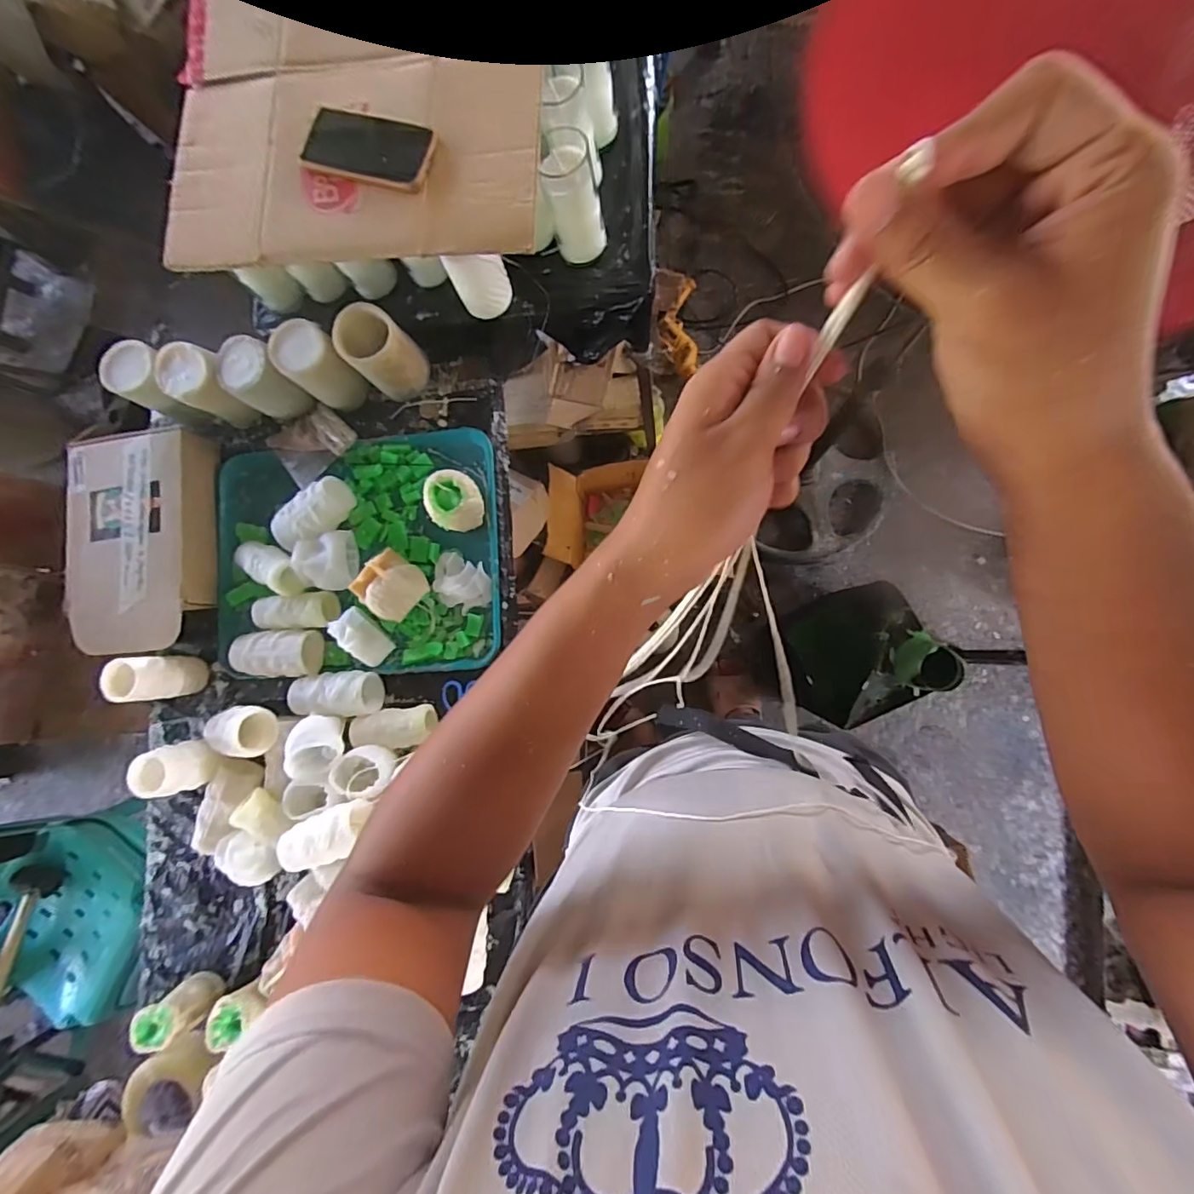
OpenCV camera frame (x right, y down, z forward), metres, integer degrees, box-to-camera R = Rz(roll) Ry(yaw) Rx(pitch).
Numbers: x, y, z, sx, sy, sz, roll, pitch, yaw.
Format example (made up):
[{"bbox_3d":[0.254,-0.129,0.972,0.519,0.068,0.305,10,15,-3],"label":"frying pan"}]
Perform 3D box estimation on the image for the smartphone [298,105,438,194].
[{"bbox_3d":[-0.266,-0.521,0.613,0.162,0.011,0.075,18,88,9],"label":"smartphone"}]

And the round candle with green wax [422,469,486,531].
[{"bbox_3d":[-0.188,-0.126,0.716,0.071,0.079,0.070,-1,85,8],"label":"round candle with green wax"}]

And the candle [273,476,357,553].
[{"bbox_3d":[-0.404,-0.115,0.753,0.124,0.058,0.067,-39,81,3],"label":"candle"}]

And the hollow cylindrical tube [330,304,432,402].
[{"bbox_3d":[-0.300,-0.341,0.742,0.086,0.110,0.080,-1,85,8],"label":"hollow cylindrical tube"}]

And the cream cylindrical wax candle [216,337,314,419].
[{"bbox_3d":[-0.475,-0.309,0.765,0.089,0.104,0.081,-1,85,8],"label":"cream cylindrical wax candle"}]

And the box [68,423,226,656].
[{"bbox_3d":[-0.682,-0.082,0.785,0.199,0.067,0.319,-6,85,7],"label":"box"}]

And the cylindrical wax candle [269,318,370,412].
[{"bbox_3d":[-0.392,-0.326,0.751,0.092,0.095,0.079,43,92,9],"label":"cylindrical wax candle"}]

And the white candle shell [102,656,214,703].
[{"bbox_3d":[-0.622,0.114,0.747,0.051,0.117,0.059,-1,85,8],"label":"white candle shell"}]

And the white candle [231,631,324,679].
[{"bbox_3d":[-0.455,0.081,0.756,0.122,0.052,0.066,0,85,8],"label":"white candle"}]

